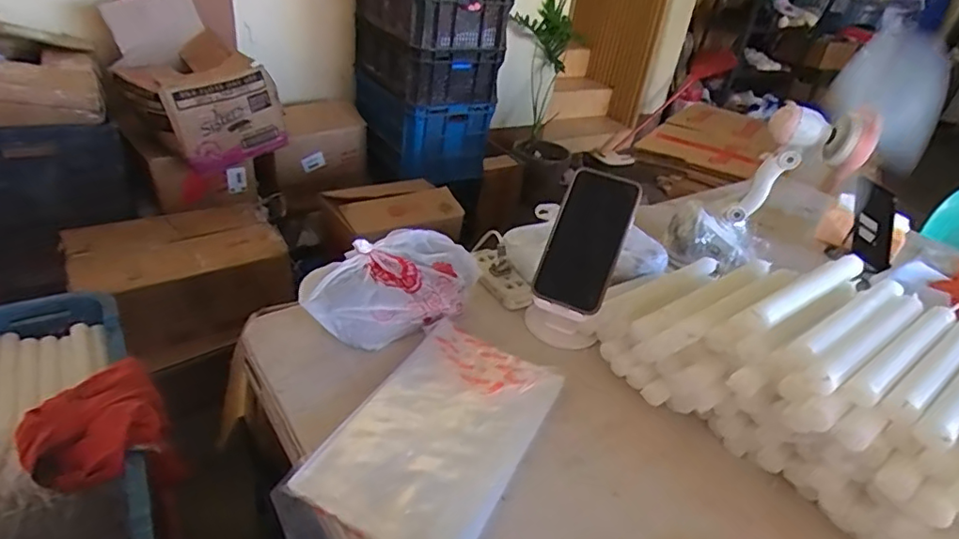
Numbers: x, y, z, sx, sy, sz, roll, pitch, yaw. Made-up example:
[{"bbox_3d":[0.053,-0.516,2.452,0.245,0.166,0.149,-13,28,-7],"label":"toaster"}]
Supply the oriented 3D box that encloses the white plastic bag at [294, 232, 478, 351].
[{"bbox_3d":[-0.098,0.021,0.630,0.200,0.075,0.106,-18,41,-34],"label":"white plastic bag"}]

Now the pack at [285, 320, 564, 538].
[{"bbox_3d":[-0.033,0.149,0.521,0.154,0.020,0.247,21,36,20],"label":"pack"}]

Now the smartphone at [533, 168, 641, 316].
[{"bbox_3d":[0.120,-0.034,0.622,0.078,0.158,0.011,17,-7,26],"label":"smartphone"}]

